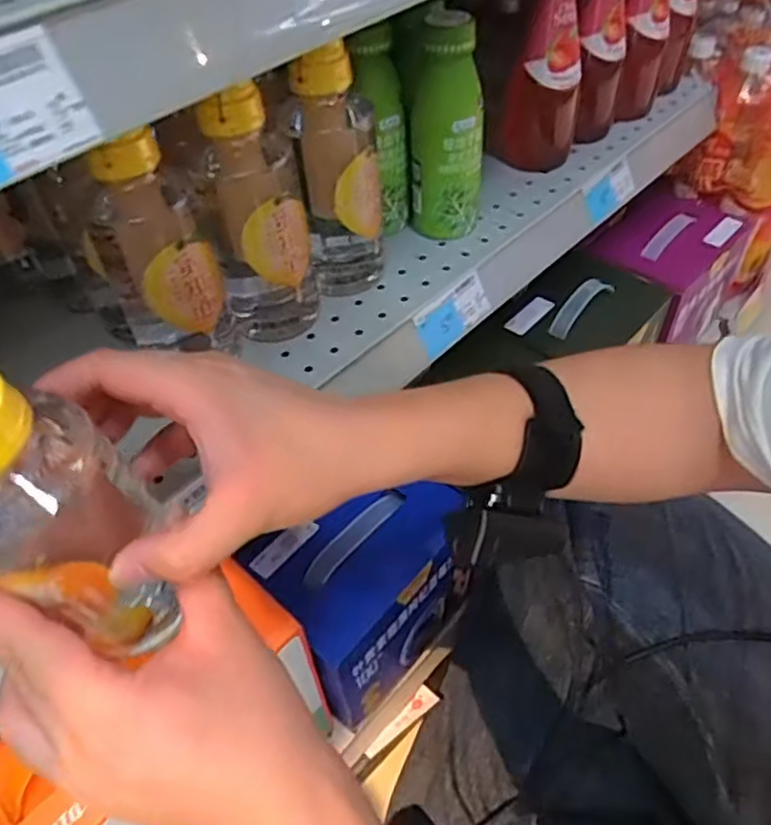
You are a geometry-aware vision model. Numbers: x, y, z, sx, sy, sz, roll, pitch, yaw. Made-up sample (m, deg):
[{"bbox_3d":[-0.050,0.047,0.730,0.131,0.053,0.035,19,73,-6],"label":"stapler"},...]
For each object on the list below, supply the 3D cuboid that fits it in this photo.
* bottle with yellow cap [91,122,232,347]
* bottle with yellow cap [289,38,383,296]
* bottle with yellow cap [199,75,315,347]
[{"bbox_3d":[-0.140,-0.098,0.419,0.065,0.138,0.053,-22,50,-15],"label":"bottle with yellow cap"},{"bbox_3d":[-0.031,-0.169,0.484,0.057,0.172,0.054,-7,48,-2],"label":"bottle with yellow cap"},{"bbox_3d":[-0.084,-0.127,0.452,0.066,0.168,0.053,-14,49,-9],"label":"bottle with yellow cap"}]

